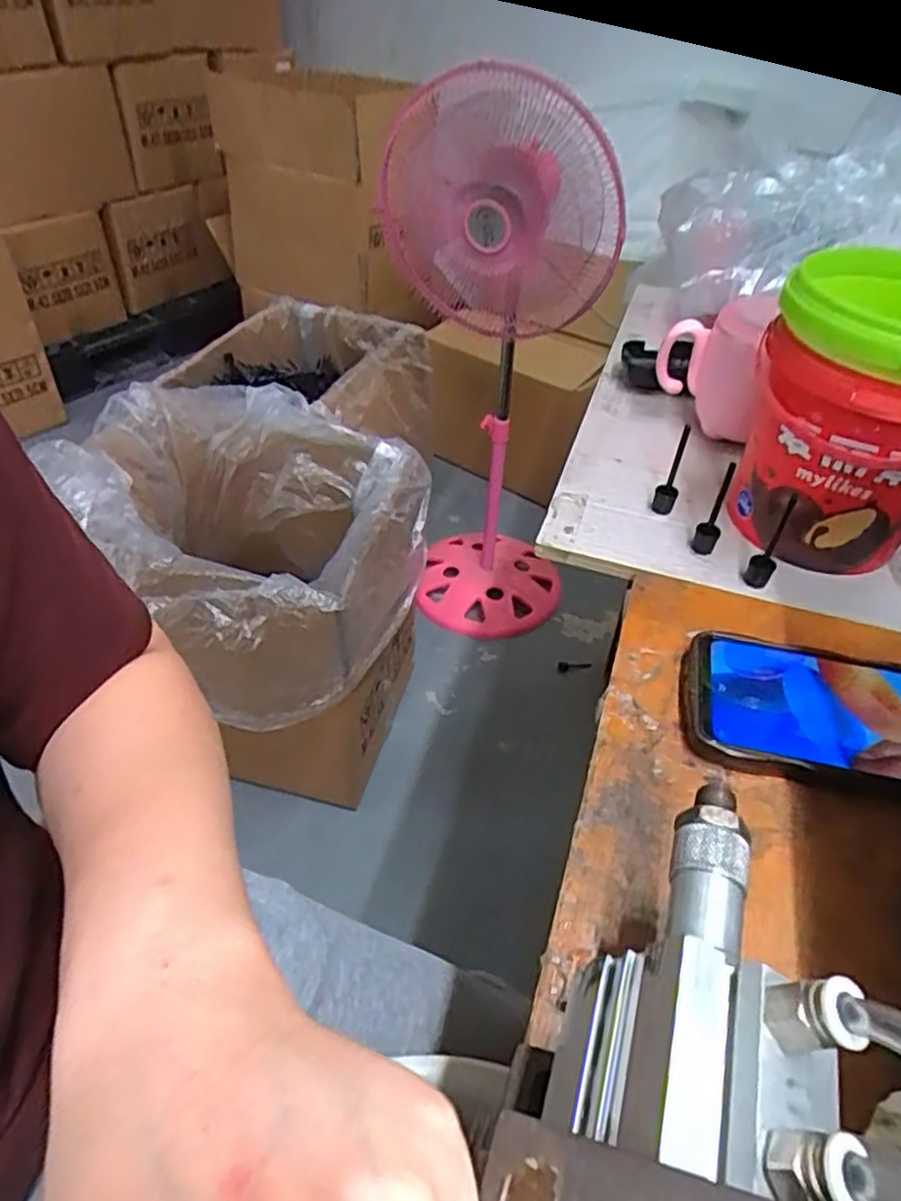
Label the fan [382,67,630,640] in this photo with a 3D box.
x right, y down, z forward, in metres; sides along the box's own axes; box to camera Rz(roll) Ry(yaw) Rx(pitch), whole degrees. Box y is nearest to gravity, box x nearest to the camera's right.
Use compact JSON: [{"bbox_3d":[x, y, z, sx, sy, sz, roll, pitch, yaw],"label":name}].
[{"bbox_3d":[0.063,-0.368,1.229,0.338,0.861,0.354,3,44,0],"label":"fan"}]

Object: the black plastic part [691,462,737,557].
[{"bbox_3d":[0.163,-0.056,0.438,0.014,0.060,0.017,21,46,18],"label":"black plastic part"}]

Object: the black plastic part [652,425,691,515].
[{"bbox_3d":[0.144,-0.085,0.462,0.014,0.061,0.018,17,45,14],"label":"black plastic part"}]

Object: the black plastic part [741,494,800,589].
[{"bbox_3d":[0.188,-0.034,0.417,0.014,0.059,0.014,17,45,14],"label":"black plastic part"}]

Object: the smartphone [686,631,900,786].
[{"bbox_3d":[0.193,0.057,0.349,0.149,0.016,0.074,13,44,10],"label":"smartphone"}]

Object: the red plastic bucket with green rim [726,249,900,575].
[{"bbox_3d":[0.238,-0.103,0.421,0.119,0.155,0.115,2,44,-2],"label":"red plastic bucket with green rim"}]

